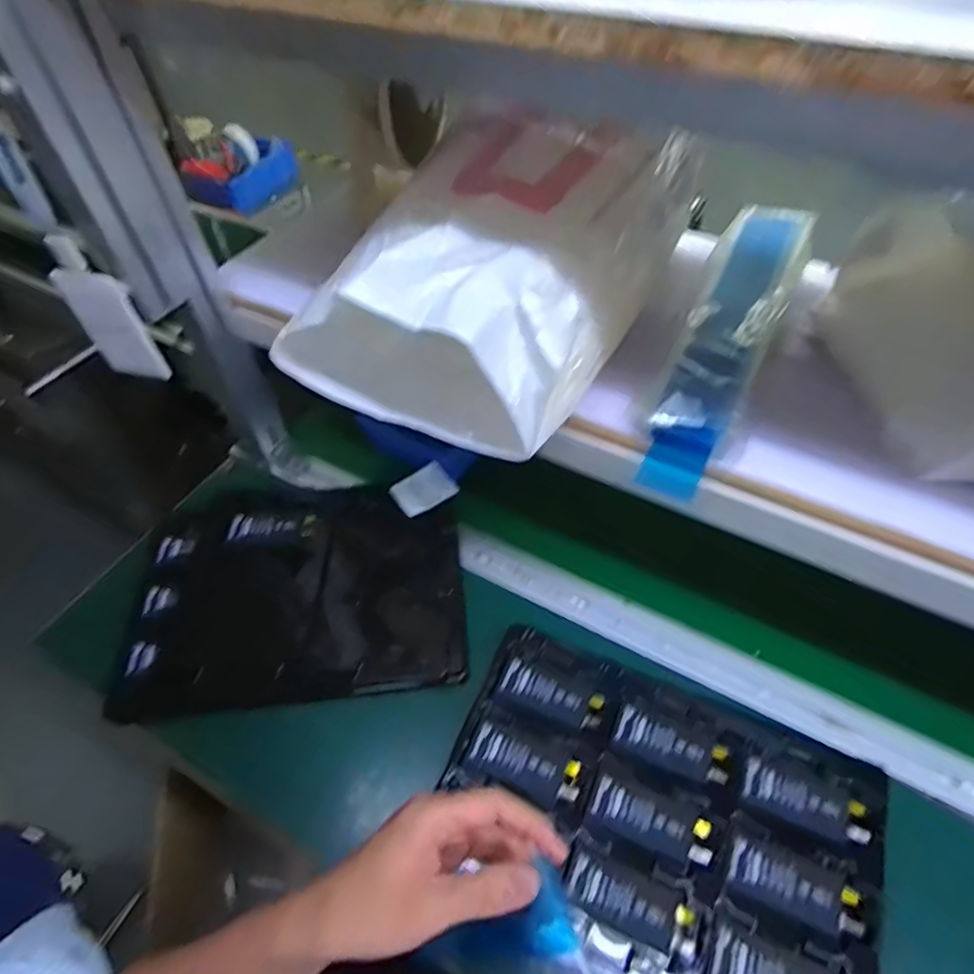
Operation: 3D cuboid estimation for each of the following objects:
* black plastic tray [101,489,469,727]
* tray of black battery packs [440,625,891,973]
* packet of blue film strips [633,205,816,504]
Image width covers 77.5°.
[{"bbox_3d":[-0.194,0.104,0.628,0.329,0.029,0.234,-5,53,-3],"label":"black plastic tray"},{"bbox_3d":[0.134,0.270,0.489,0.333,0.022,0.218,20,56,16],"label":"tray of black battery packs"},{"bbox_3d":[0.211,-0.138,0.524,0.074,0.053,0.356,21,56,16],"label":"packet of blue film strips"}]

